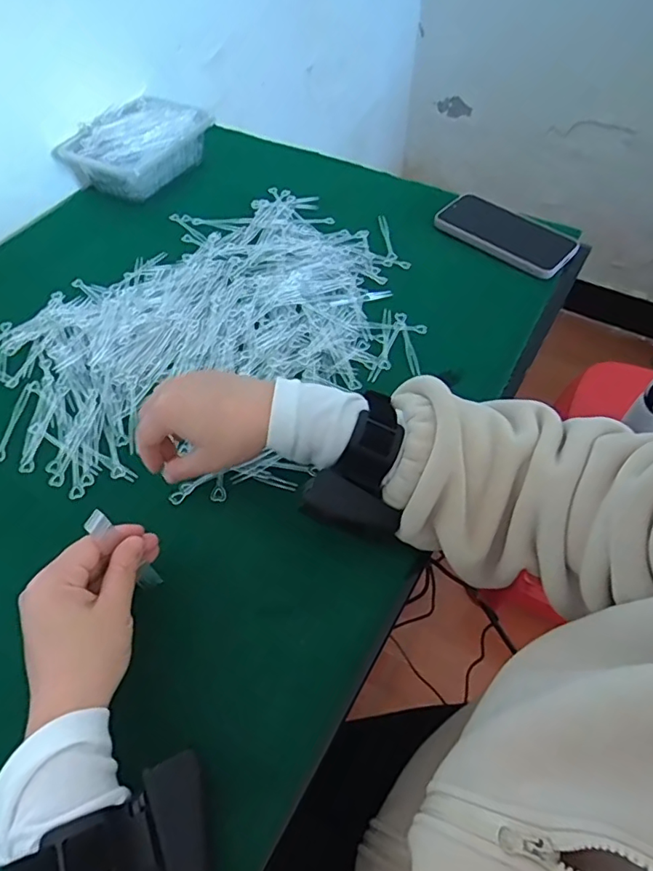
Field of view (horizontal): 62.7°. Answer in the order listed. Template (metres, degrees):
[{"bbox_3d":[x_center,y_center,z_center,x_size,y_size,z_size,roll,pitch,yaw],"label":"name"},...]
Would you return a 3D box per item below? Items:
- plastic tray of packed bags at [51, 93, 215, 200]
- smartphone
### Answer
[{"bbox_3d":[-0.247,-0.380,0.707,0.128,0.060,0.167,22,58,14],"label":"plastic tray of packed bags"},{"bbox_3d":[0.209,-0.238,0.628,0.159,0.014,0.074,37,63,23],"label":"smartphone"}]

